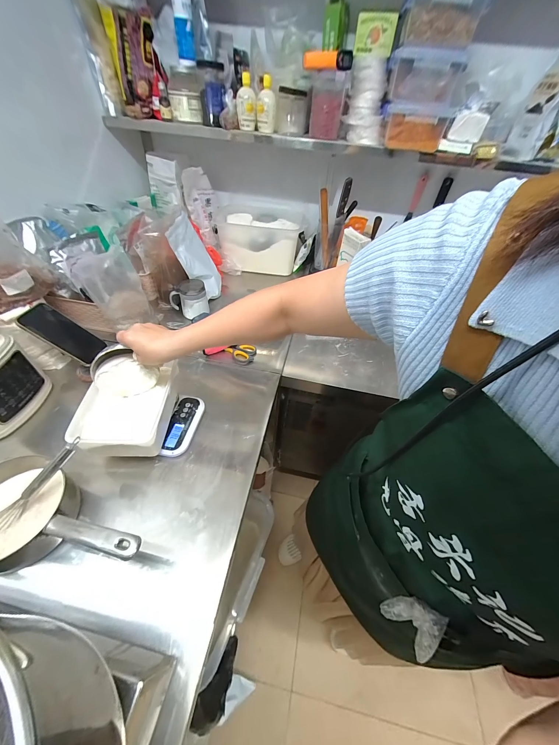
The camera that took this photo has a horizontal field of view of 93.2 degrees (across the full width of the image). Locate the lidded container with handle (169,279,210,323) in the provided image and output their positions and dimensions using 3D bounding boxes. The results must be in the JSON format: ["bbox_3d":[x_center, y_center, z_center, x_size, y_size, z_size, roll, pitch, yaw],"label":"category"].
[{"bbox_3d":[-0.293,-0.232,0.875,0.118,0.115,0.075,-19,51,-22],"label":"lidded container with handle"}]

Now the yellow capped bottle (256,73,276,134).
[{"bbox_3d":[-0.038,-0.773,0.766,0.055,0.116,0.042,0,46,-5],"label":"yellow capped bottle"}]

